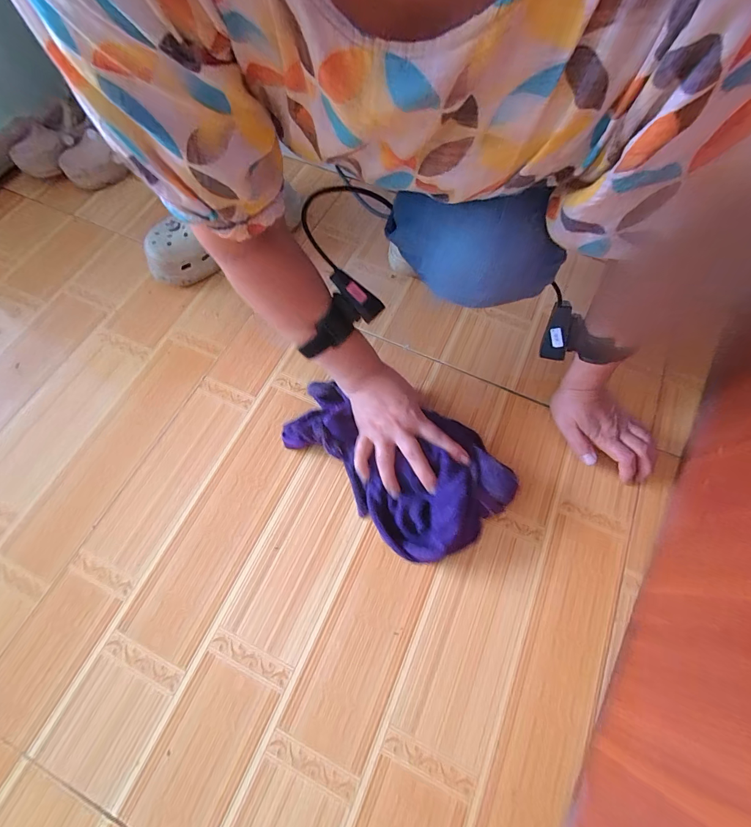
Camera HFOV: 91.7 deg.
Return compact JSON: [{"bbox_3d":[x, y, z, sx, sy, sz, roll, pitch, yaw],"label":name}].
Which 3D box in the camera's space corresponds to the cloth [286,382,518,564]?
[{"bbox_3d":[0.018,0.066,0.448,0.279,0.058,0.157,26,68,12],"label":"cloth"}]

